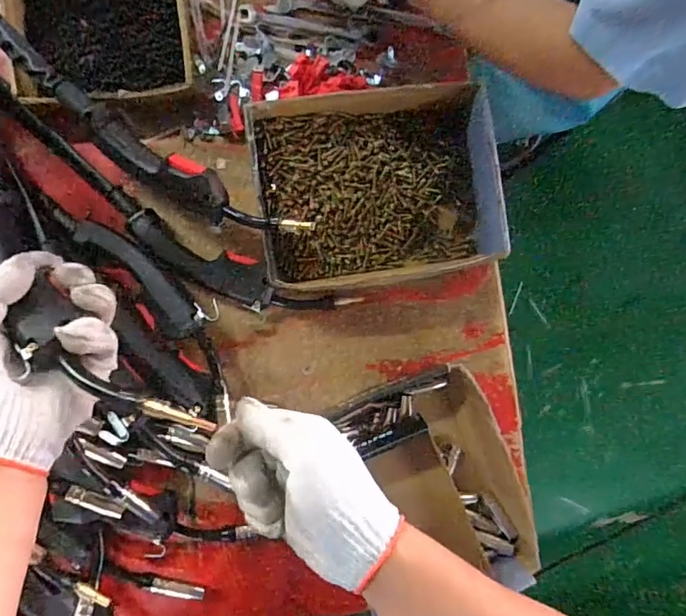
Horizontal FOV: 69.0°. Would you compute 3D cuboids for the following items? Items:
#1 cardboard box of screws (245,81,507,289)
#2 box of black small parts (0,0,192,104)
[{"bbox_3d":[0.036,-0.121,0.524,0.245,0.059,0.185,-9,91,-5],"label":"cardboard box of screws"},{"bbox_3d":[-0.248,-0.288,0.509,0.173,0.041,0.157,-9,91,-5],"label":"box of black small parts"}]

